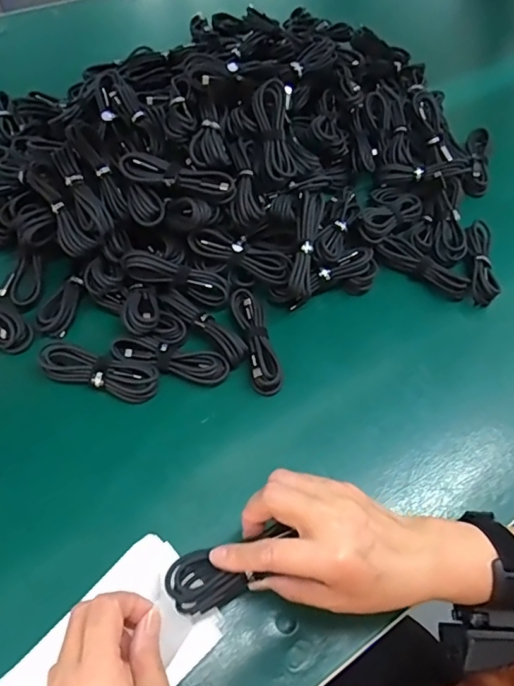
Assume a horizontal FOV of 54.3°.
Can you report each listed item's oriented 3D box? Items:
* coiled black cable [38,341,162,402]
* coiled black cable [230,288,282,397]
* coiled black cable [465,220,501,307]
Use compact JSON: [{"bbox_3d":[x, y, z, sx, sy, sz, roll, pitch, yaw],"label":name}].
[{"bbox_3d":[-0.146,0.028,0.468,0.107,0.029,0.033,13,57,4],"label":"coiled black cable"},{"bbox_3d":[-0.001,-0.003,0.498,0.032,0.023,0.111,-10,58,-10],"label":"coiled black cable"},{"bbox_3d":[0.252,-0.090,0.567,0.027,0.025,0.106,9,57,2],"label":"coiled black cable"}]

